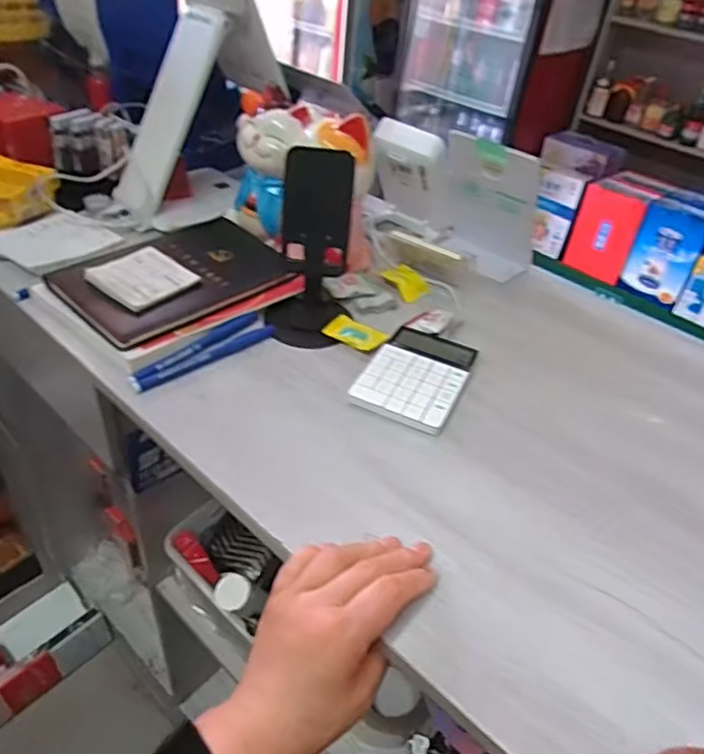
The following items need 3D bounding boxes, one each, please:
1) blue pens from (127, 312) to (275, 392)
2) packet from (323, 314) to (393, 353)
[{"bbox_3d":[-0.136,-0.024,0.549,0.033,0.010,0.144,35,47,30],"label":"blue pens"},{"bbox_3d":[0.004,-0.043,0.586,0.060,0.008,0.035,26,43,22],"label":"packet"}]

